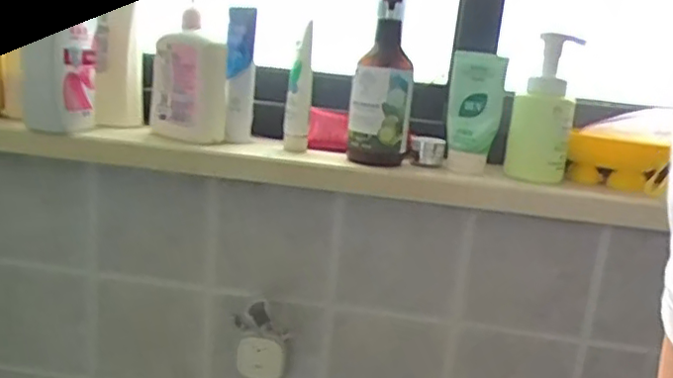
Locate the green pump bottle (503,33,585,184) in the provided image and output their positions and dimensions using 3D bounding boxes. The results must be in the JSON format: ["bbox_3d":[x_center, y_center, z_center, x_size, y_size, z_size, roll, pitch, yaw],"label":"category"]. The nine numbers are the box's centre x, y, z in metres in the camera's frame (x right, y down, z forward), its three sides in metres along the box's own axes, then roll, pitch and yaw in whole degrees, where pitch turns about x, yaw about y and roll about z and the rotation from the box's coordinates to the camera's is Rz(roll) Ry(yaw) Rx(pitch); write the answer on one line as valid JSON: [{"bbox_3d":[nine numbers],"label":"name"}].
[{"bbox_3d":[0.227,-0.091,0.713,0.067,0.152,0.072,8,15,15],"label":"green pump bottle"}]

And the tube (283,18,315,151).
[{"bbox_3d":[-0.043,-0.116,0.740,0.028,0.135,0.060,2,14,-1],"label":"tube"}]

